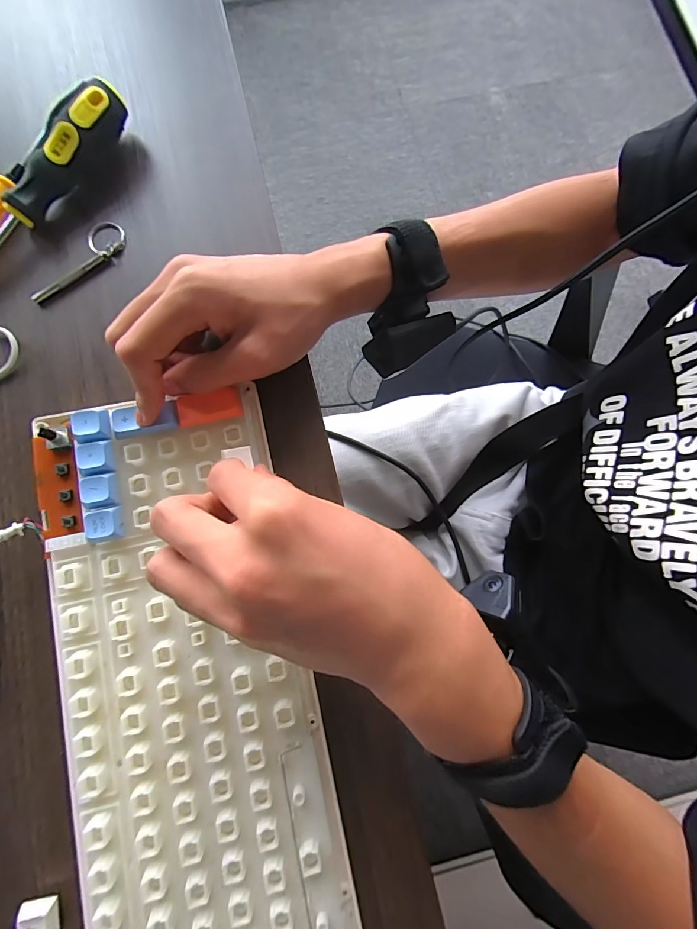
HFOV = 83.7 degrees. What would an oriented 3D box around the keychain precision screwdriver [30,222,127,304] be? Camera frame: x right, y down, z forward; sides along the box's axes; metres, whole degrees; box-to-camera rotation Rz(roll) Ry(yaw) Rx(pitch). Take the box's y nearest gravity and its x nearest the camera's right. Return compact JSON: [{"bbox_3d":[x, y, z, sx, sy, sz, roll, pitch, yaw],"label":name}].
[{"bbox_3d":[-0.188,-0.141,0.267,0.075,0.006,0.027,-39,84,-6],"label":"keychain precision screwdriver"}]

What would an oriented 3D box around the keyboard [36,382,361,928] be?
[{"bbox_3d":[-0.076,0.150,0.206,0.131,0.028,0.374,-15,83,-2],"label":"keyboard"}]

